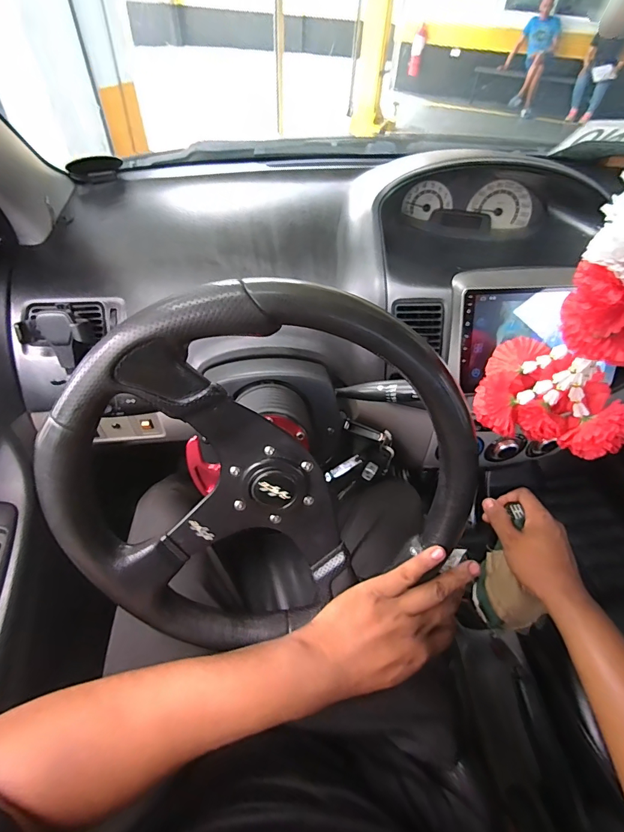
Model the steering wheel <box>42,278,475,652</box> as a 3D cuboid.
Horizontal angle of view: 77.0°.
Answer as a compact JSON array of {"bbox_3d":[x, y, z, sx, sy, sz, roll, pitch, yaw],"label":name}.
[{"bbox_3d":[-0.041,0.053,0.309,0.326,0.288,0.063,-35,33,8],"label":"steering wheel"}]

